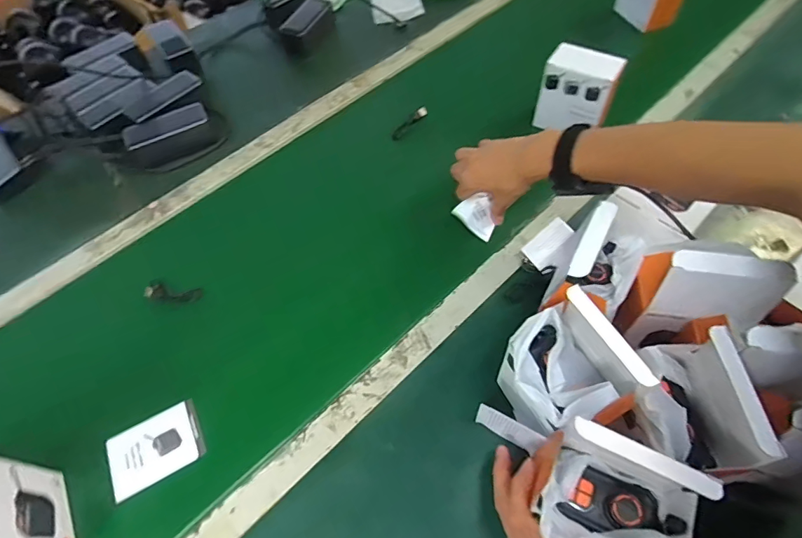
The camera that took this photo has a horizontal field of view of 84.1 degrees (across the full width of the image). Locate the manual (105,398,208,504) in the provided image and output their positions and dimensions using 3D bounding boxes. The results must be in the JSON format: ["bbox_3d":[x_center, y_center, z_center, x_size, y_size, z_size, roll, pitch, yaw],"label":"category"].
[{"bbox_3d":[-0.279,0.203,0.506,0.100,0.009,0.076,-27,59,-11],"label":"manual"}]

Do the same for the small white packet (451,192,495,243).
[{"bbox_3d":[0.109,-0.073,0.615,0.045,0.012,0.062,-47,110,-5],"label":"small white packet"}]

